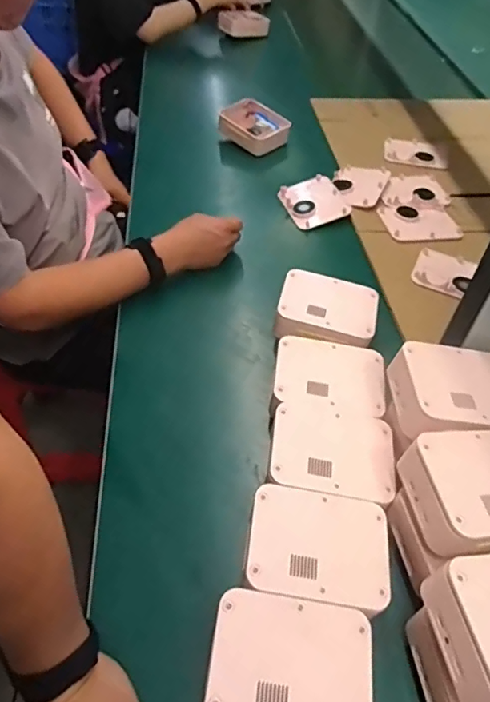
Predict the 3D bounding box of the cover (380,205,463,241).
[{"bbox_3d":[0.297,-0.218,0.873,0.127,0.006,0.096,0,47,-4],"label":"cover"}]

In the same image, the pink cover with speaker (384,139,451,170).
[{"bbox_3d":[0.343,-0.398,1.037,0.123,0.010,0.098,11,48,6],"label":"pink cover with speaker"}]

